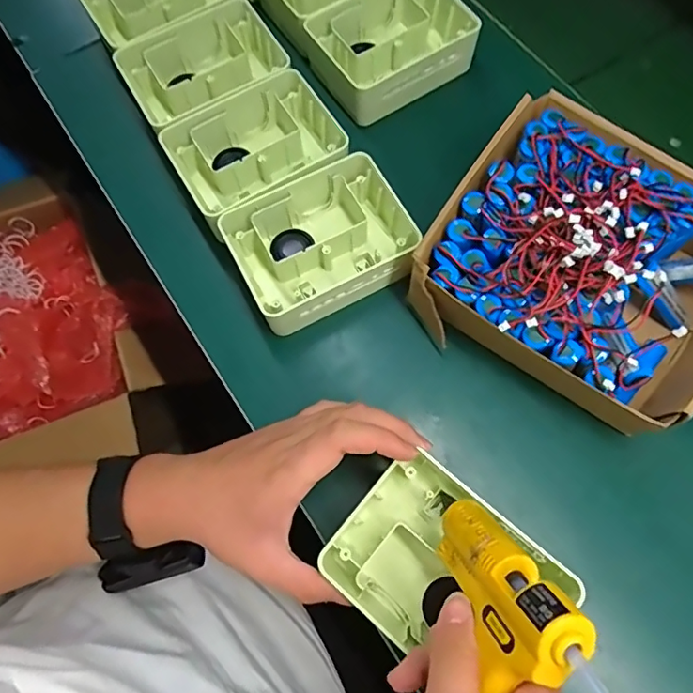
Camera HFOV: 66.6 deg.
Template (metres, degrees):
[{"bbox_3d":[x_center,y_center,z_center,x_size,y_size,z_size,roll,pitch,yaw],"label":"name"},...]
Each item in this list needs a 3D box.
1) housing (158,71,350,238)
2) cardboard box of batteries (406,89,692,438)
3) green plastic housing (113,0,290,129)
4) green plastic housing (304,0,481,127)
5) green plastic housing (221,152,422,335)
[{"bbox_3d":[-0.079,-0.170,0.481,0.140,0.058,0.114,-28,72,-10],"label":"housing"},{"bbox_3d":[0.198,-0.056,0.413,0.249,0.095,0.210,34,73,12],"label":"cardboard box of batteries"},{"bbox_3d":[-0.131,-0.260,0.514,0.149,0.057,0.108,-32,73,-11],"label":"green plastic housing"},{"bbox_3d":[0.041,-0.294,0.522,0.147,0.058,0.115,-30,72,-10],"label":"green plastic housing"},{"bbox_3d":[-0.020,-0.085,0.449,0.139,0.055,0.104,-27,72,-10],"label":"green plastic housing"}]

